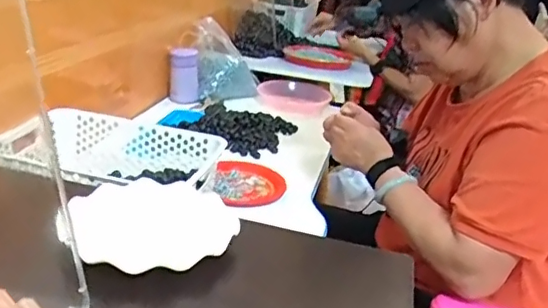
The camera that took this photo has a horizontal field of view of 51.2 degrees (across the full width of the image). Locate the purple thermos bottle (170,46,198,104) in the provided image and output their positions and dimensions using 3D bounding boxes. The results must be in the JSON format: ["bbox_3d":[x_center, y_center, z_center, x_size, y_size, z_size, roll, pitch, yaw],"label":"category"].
[{"bbox_3d":[-0.223,-0.198,1.414,0.068,0.123,0.064,-1,24,-20],"label":"purple thermos bottle"}]

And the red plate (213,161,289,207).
[{"bbox_3d":[-0.052,0.051,1.041,0.141,0.024,0.133,-8,27,-34],"label":"red plate"}]

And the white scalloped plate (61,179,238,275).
[{"bbox_3d":[-0.132,0.071,0.634,0.177,0.016,0.193,7,22,-3],"label":"white scalloped plate"}]

